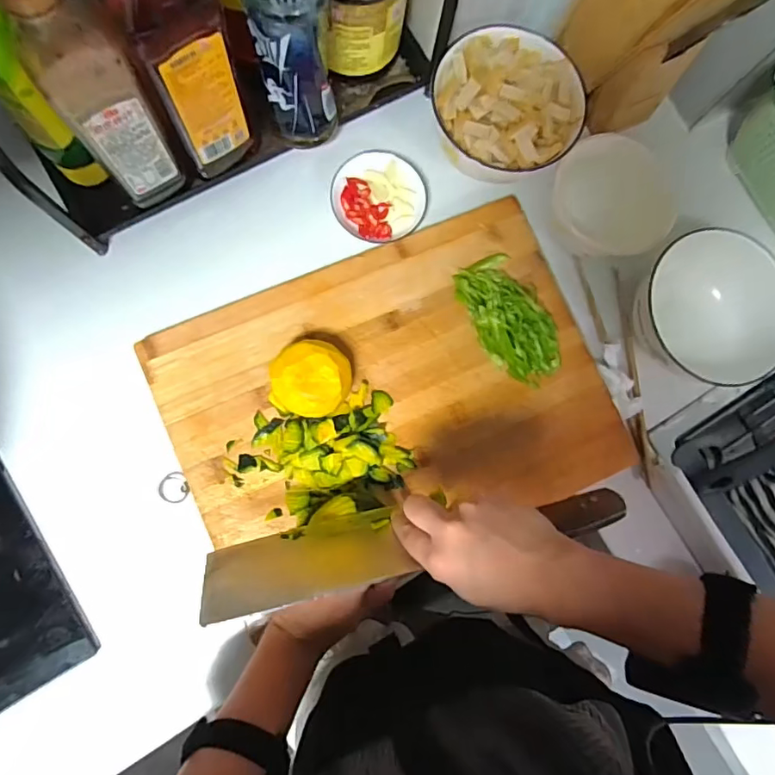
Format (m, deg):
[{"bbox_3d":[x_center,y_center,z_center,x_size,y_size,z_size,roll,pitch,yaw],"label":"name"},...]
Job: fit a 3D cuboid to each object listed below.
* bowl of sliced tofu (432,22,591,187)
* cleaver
[{"bbox_3d":[0.118,-0.282,0.513,0.144,0.085,0.138,1,82,-5],"label":"bowl of sliced tofu"},{"bbox_3d":[0.023,0.118,0.392,0.314,0.093,0.023,-10,104,-5],"label":"cleaver"}]

